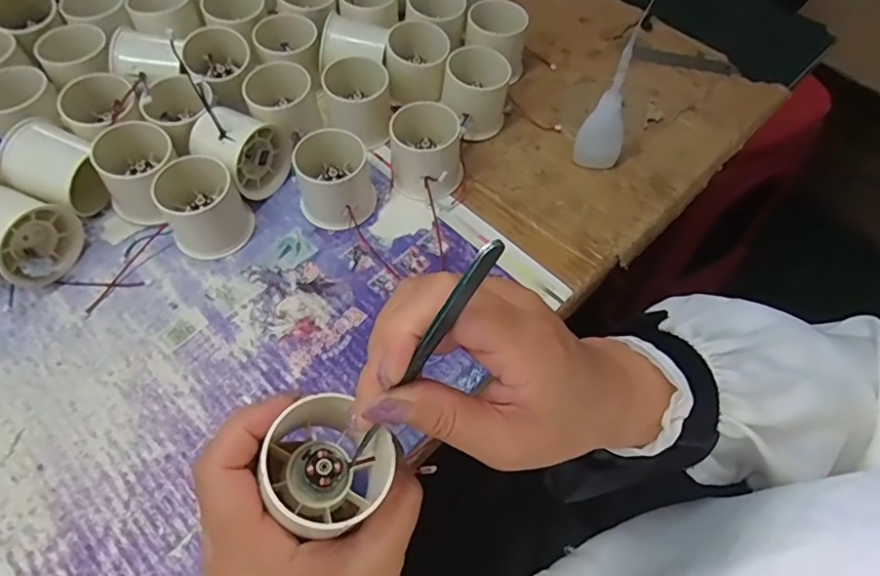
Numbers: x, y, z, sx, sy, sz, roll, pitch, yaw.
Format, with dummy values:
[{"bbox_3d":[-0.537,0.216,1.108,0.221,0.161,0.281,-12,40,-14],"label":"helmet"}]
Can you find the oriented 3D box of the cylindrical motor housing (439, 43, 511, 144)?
[{"bbox_3d":[0.028,-0.156,0.444,0.052,0.053,0.048,1,61,-1],"label":"cylindrical motor housing"}]

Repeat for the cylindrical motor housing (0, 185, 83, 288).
[{"bbox_3d":[-0.281,-0.035,0.370,0.057,0.048,0.054,1,61,-1],"label":"cylindrical motor housing"}]

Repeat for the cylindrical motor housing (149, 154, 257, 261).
[{"bbox_3d":[-0.168,-0.059,0.389,0.052,0.046,0.061,-34,67,-18],"label":"cylindrical motor housing"}]

